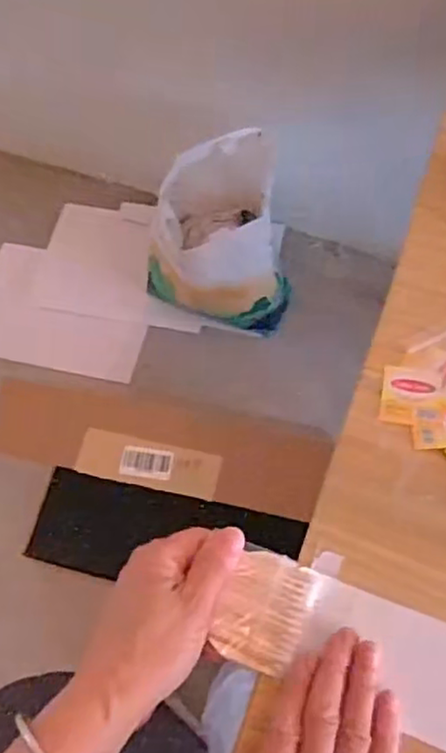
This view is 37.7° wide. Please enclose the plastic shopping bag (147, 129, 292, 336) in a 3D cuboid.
[{"bbox_3d":[-0.014,-0.218,1.086,0.226,0.243,0.244,-12,63,-5],"label":"plastic shopping bag"}]

